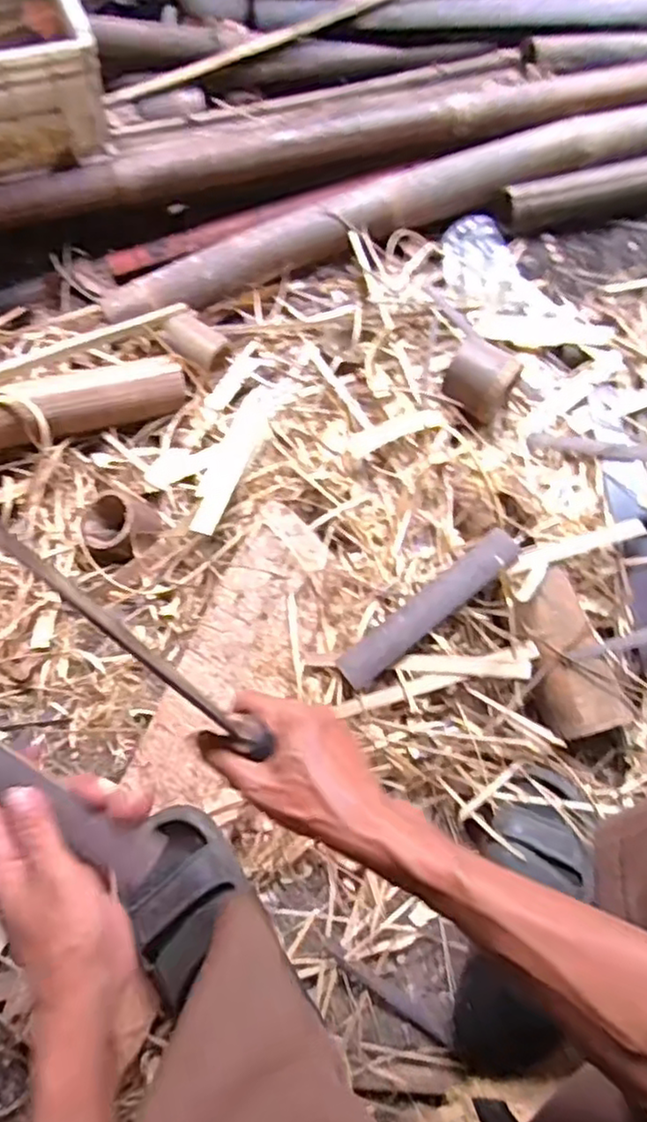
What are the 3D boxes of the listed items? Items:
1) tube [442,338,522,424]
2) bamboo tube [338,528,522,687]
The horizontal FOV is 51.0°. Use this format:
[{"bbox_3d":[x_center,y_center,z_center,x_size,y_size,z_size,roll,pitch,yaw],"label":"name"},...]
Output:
[{"bbox_3d":[0.193,-0.222,0.842,0.080,0.065,0.076,28,67,14],"label":"tube"},{"bbox_3d":[0.112,0.047,0.715,0.233,0.048,0.047,-35,68,-15],"label":"bamboo tube"}]

